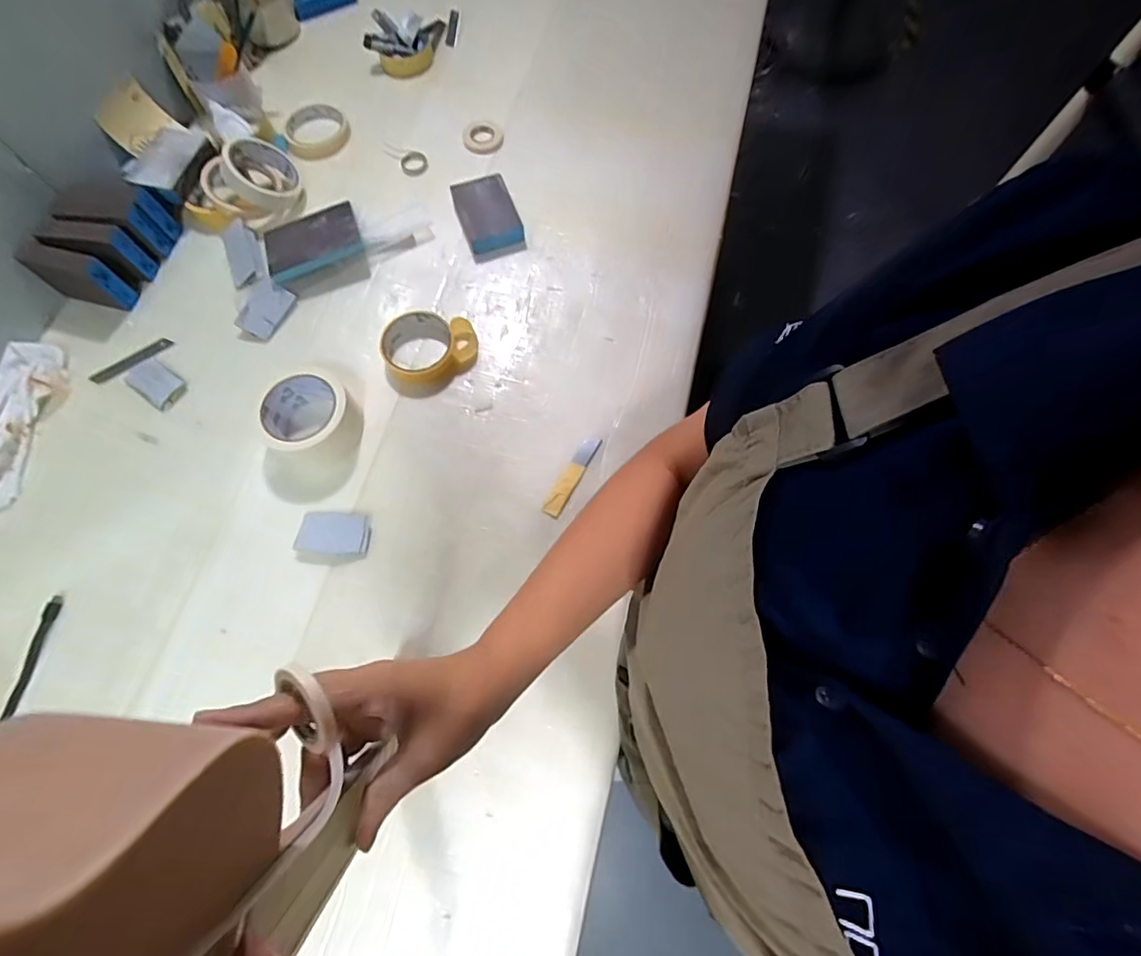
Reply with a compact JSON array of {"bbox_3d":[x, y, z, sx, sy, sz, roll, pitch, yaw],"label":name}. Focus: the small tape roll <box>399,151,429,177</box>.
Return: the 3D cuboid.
[{"bbox_3d":[-0.212,-0.427,0.738,0.038,0.008,0.040,0,70,1],"label":"small tape roll"}]

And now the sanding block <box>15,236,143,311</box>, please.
[{"bbox_3d":[-0.590,-0.241,0.652,0.096,0.068,0.035,18,72,7],"label":"sanding block"}]

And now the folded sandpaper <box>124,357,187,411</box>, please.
[{"bbox_3d":[-0.487,-0.112,0.637,0.069,0.004,0.043,33,74,12],"label":"folded sandpaper"}]

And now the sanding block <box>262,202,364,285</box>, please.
[{"bbox_3d":[-0.325,-0.297,0.683,0.116,0.019,0.085,-23,71,-8],"label":"sanding block"}]

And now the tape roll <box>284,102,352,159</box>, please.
[{"bbox_3d":[-0.358,-0.491,0.766,0.086,0.020,0.089,0,70,1],"label":"tape roll"}]

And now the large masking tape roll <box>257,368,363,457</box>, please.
[{"bbox_3d":[-0.287,-0.071,0.597,0.092,0.054,0.088,0,70,1],"label":"large masking tape roll"}]

